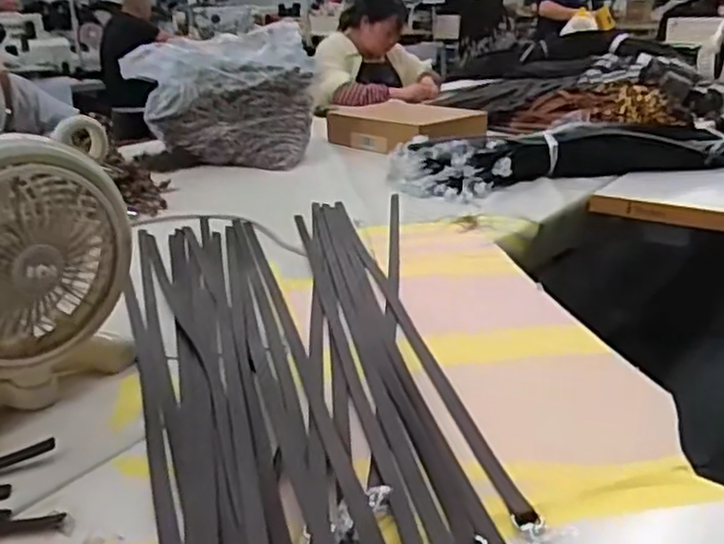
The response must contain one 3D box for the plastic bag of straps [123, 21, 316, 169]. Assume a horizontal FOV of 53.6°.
[{"bbox_3d":[-0.356,-0.449,1.828,0.458,0.276,0.435,-7,21,-11],"label":"plastic bag of straps"}]

